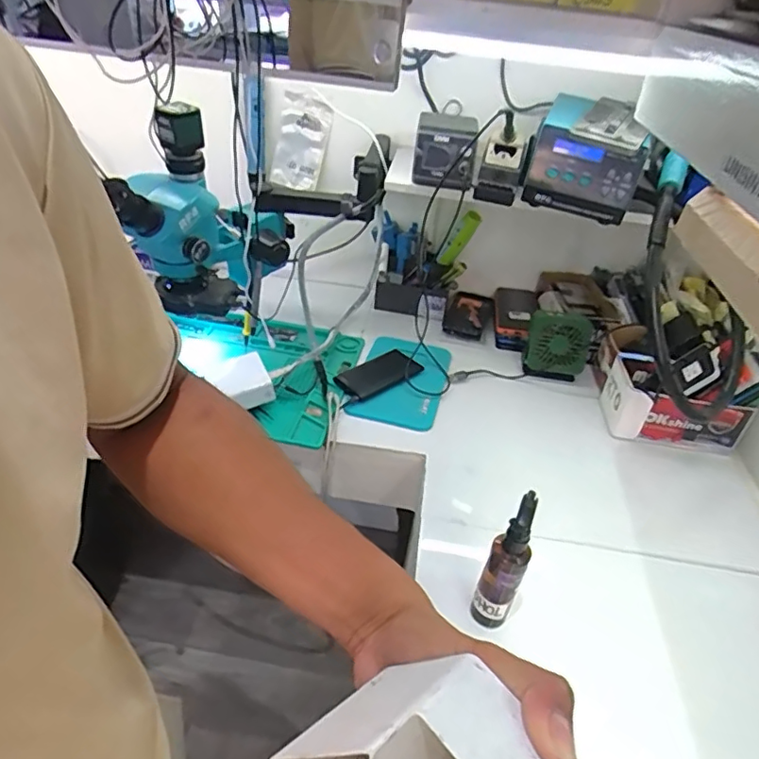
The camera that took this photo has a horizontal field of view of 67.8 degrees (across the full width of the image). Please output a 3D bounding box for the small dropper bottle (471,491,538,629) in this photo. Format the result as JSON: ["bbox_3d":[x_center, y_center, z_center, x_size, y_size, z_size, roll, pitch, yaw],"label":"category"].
[{"bbox_3d":[0.126,0.179,0.556,0.037,0.151,0.035,22,39,20],"label":"small dropper bottle"}]

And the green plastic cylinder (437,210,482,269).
[{"bbox_3d":[0.140,-0.252,1.025,0.030,0.147,0.037,-11,70,-23],"label":"green plastic cylinder"}]

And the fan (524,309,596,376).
[{"bbox_3d":[0.301,-0.056,0.959,0.101,0.109,0.055,17,37,14],"label":"fan"}]

